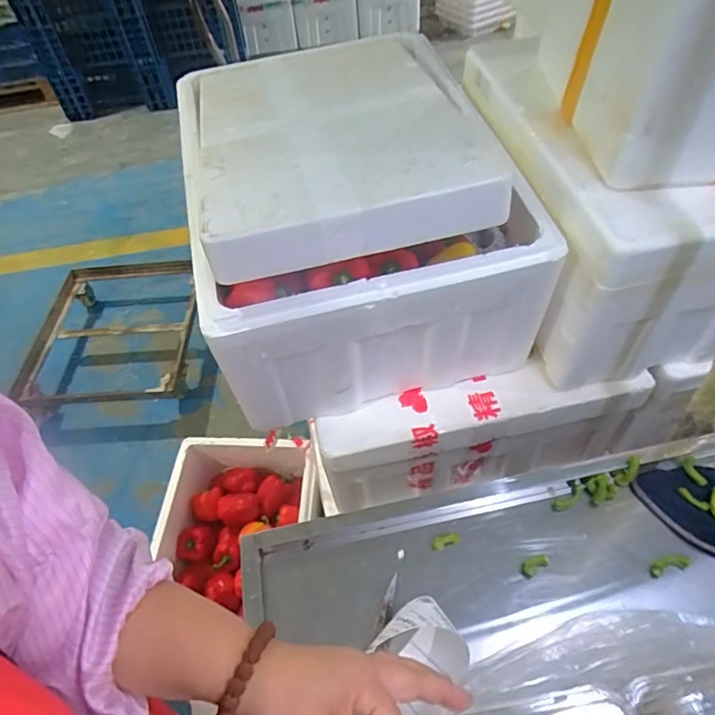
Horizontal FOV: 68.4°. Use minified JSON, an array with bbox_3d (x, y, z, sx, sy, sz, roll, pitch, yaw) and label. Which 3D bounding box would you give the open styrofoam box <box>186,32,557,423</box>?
[{"bbox_3d":[-0.022,-0.234,0.826,0.426,0.323,0.543,-14,50,-6],"label":"open styrofoam box"}]

